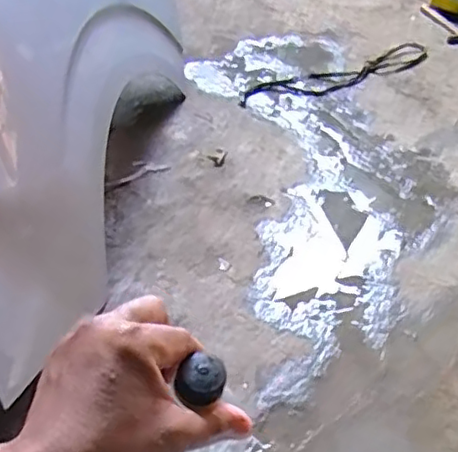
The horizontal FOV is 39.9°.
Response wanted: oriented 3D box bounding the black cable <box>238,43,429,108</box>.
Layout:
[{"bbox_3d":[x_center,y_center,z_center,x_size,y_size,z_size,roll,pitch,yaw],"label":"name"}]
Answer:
[{"bbox_3d":[0.307,-0.410,1.699,0.641,0.011,0.134,-21,46,-26],"label":"black cable"}]

